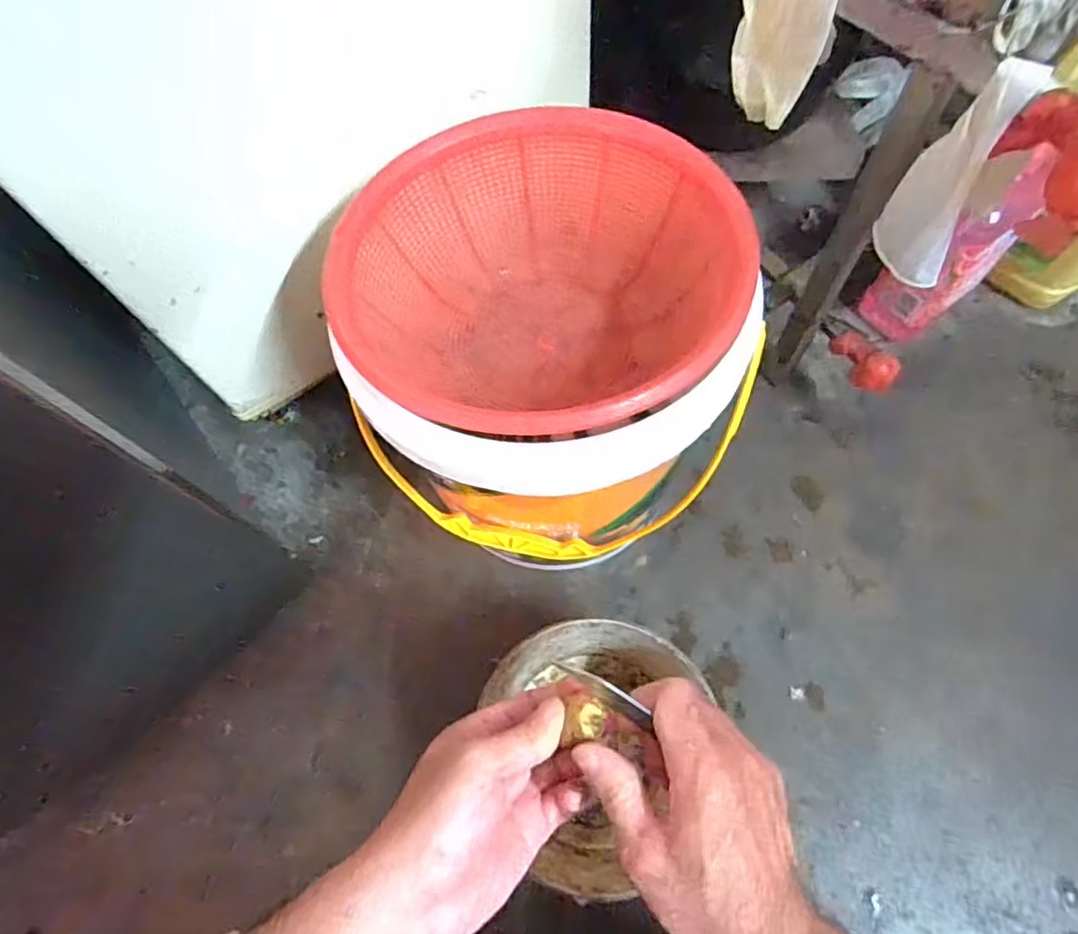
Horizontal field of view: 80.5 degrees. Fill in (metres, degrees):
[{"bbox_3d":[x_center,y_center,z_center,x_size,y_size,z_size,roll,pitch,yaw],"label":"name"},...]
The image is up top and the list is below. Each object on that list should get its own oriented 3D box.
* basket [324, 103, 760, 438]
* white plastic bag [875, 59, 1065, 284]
[{"bbox_3d":[-0.001,-0.147,0.506,0.285,0.134,0.268,2,66,4],"label":"basket"},{"bbox_3d":[0.292,-0.197,0.445,0.022,0.146,0.070,-16,69,-12],"label":"white plastic bag"}]

